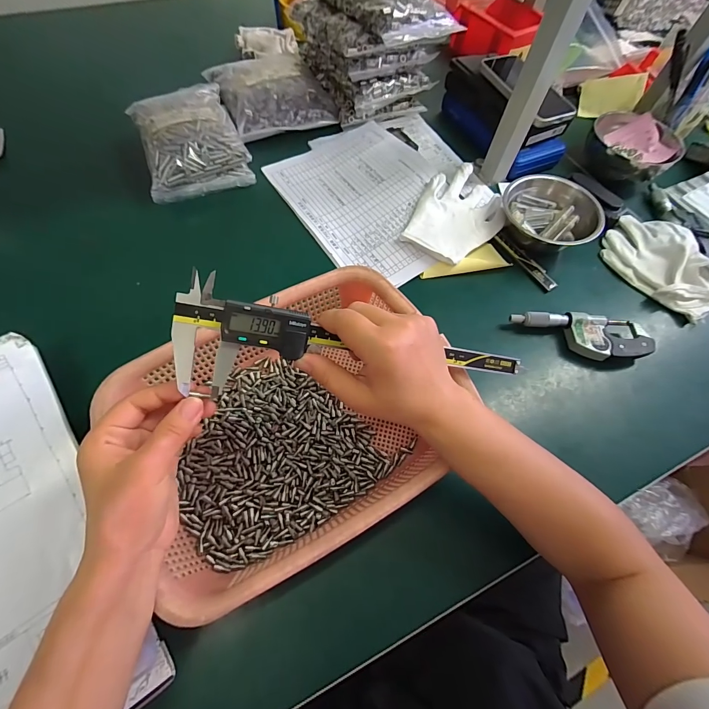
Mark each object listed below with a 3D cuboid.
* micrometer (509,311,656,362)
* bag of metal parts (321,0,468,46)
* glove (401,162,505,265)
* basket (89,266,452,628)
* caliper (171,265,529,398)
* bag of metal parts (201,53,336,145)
[{"bbox_3d":[0.264,-0.021,0.413,0.156,0.029,0.050,7,59,2],"label":"micrometer"},{"bbox_3d":[0.048,-0.552,0.546,0.140,0.050,0.213,-28,64,-18],"label":"bag of metal parts"},{"bbox_3d":[0.146,-0.200,0.485,0.107,0.037,0.172,35,63,17],"label":"glove"},{"bbox_3d":[-0.053,0.066,0.313,0.234,0.090,0.201,-25,63,-17],"label":"basket"},{"bbox_3d":[0.010,0.011,0.271,0.277,0.013,0.072,14,94,-20],"label":"caliper"},{"bbox_3d":[-0.141,-0.456,0.600,0.179,0.048,0.199,-23,63,-16],"label":"bag of metal parts"}]

